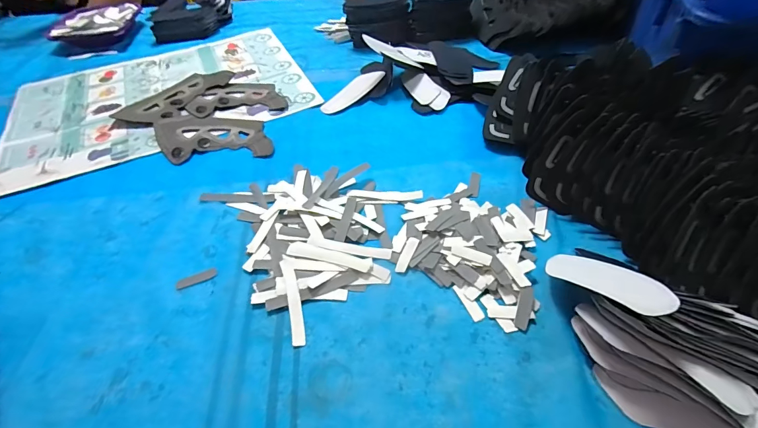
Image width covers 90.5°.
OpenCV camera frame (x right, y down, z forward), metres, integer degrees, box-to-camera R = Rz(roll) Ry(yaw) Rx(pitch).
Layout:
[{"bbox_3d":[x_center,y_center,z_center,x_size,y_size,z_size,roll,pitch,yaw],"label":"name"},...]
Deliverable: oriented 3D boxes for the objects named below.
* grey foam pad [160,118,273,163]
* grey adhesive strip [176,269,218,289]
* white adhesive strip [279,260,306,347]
[{"bbox_3d":[-0.277,-0.128,0.627,0.208,0.007,0.116,-2,50,1],"label":"grey foam pad"},{"bbox_3d":[-0.218,0.077,0.449,0.047,0.004,0.012,-18,52,-11],"label":"grey adhesive strip"},{"bbox_3d":[-0.096,0.095,0.421,0.016,0.009,0.106,-14,51,-8],"label":"white adhesive strip"}]

